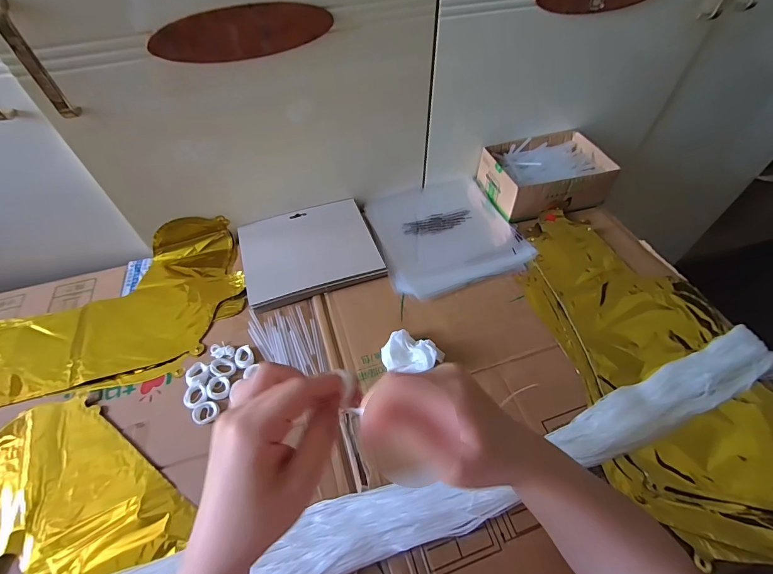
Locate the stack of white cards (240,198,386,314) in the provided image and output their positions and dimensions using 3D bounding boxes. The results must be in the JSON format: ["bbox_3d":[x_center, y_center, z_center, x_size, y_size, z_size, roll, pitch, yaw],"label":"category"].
[{"bbox_3d":[-0.115,-0.057,0.556,0.194,0.024,0.163,-16,52,-12],"label":"stack of white cards"}]

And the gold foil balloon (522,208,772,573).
[{"bbox_3d":[0.344,0.078,0.465,0.264,0.039,0.477,-7,51,-5],"label":"gold foil balloon"}]

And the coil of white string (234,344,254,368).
[{"bbox_3d":[-0.176,0.085,0.451,0.022,0.004,0.029,-16,52,-12],"label":"coil of white string"}]

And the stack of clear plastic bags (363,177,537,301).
[{"bbox_3d":[0.089,-0.090,0.593,0.217,0.015,0.231,-17,53,-13],"label":"stack of clear plastic bags"}]

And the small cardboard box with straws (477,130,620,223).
[{"bbox_3d":[0.263,-0.187,0.618,0.184,0.067,0.131,-11,51,-7],"label":"small cardboard box with straws"}]

